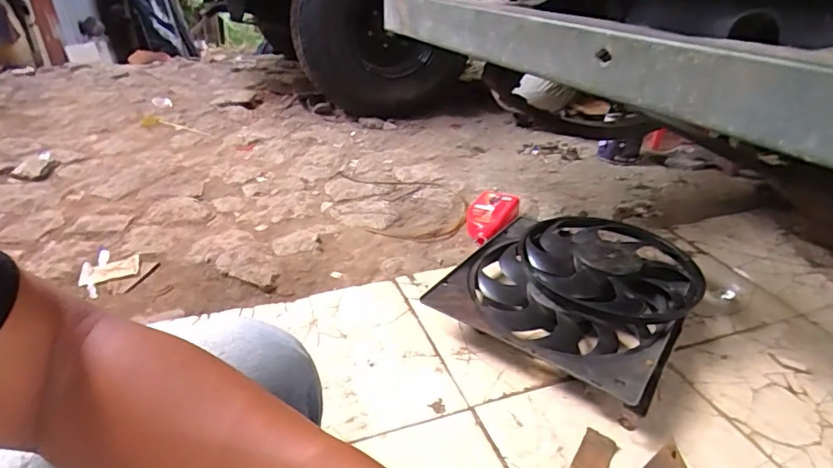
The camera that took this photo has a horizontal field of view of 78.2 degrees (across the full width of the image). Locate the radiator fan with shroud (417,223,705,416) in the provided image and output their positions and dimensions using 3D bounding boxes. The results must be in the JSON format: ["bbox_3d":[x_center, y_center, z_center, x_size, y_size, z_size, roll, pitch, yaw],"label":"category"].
[{"bbox_3d":[0.346,0.110,1.122,0.456,0.105,0.546,22,37,32],"label":"radiator fan with shroud"}]

